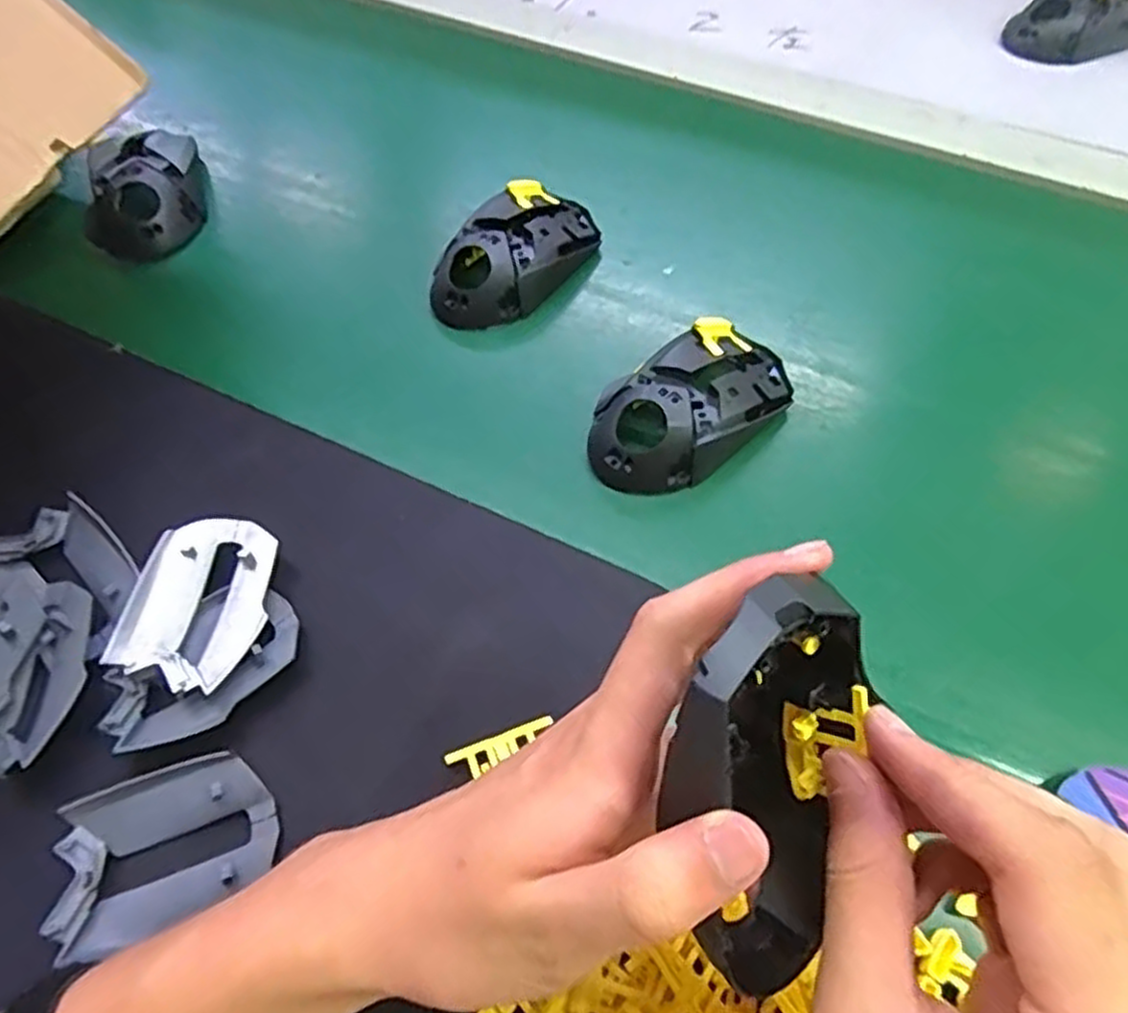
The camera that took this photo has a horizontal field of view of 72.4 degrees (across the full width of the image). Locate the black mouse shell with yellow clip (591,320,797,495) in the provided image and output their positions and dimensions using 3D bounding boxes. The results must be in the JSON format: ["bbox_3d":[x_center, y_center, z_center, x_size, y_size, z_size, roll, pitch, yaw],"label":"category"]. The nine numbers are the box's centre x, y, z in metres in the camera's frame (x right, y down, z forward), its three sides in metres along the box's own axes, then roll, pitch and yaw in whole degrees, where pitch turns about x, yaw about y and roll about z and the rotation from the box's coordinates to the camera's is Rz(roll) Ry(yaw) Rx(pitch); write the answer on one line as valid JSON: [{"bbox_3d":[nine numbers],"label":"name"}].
[{"bbox_3d":[0.065,-0.055,0.397,0.119,0.034,0.070,-35,65,-17],"label":"black mouse shell with yellow clip"}]

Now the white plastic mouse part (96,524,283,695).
[{"bbox_3d":[-0.162,0.041,0.338,0.058,0.015,0.078,9,60,7],"label":"white plastic mouse part"}]

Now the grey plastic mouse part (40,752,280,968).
[{"bbox_3d":[-0.153,0.130,0.296,0.078,0.016,0.053,-22,61,-11],"label":"grey plastic mouse part"}]

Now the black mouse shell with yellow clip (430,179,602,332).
[{"bbox_3d":[-0.031,-0.153,0.459,0.061,0.036,0.112,32,65,18],"label":"black mouse shell with yellow clip"}]

